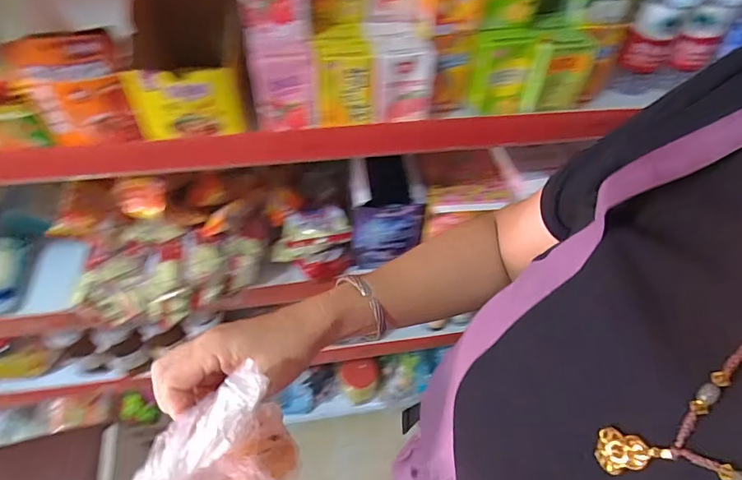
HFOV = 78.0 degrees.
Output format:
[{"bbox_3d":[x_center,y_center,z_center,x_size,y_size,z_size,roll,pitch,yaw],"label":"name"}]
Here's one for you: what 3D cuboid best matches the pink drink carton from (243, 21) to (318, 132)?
[{"bbox_3d":[-0.103,-0.190,0.535,0.073,0.097,0.062,-8,52,-7],"label":"pink drink carton"}]

